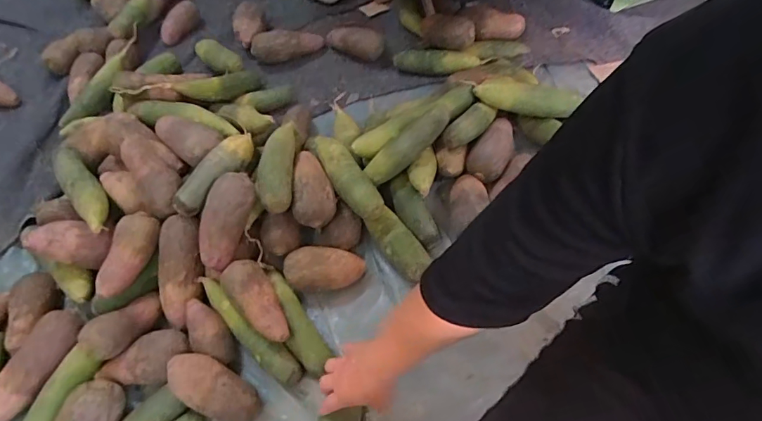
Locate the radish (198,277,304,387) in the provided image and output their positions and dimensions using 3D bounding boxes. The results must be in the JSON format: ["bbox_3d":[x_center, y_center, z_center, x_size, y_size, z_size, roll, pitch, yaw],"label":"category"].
[{"bbox_3d":[-0.213,0.181,0.709,0.224,0.053,0.039,35,63,22],"label":"radish"}]

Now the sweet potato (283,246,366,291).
[{"bbox_3d":[-0.095,0.100,0.774,0.128,0.065,0.066,-1,56,0],"label":"sweet potato"}]

